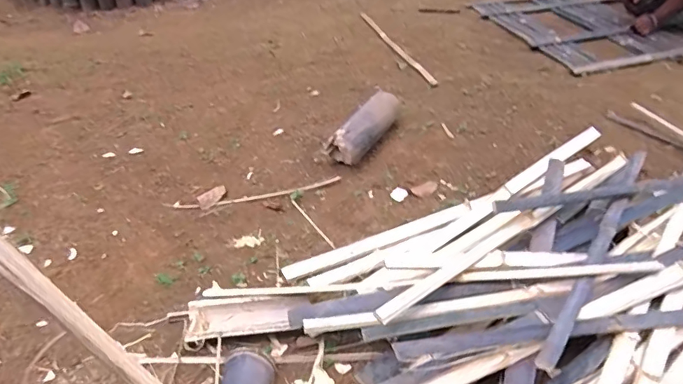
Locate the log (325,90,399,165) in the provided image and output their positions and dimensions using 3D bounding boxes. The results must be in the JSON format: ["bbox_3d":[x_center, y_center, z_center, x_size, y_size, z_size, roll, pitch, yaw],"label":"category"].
[{"bbox_3d":[0.077,-0.205,1.466,0.103,0.106,0.355,22,44,26],"label":"log"}]

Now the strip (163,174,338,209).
[{"bbox_3d":[-0.237,0.007,1.313,0.482,0.018,0.036,-11,40,-11],"label":"strip"}]

